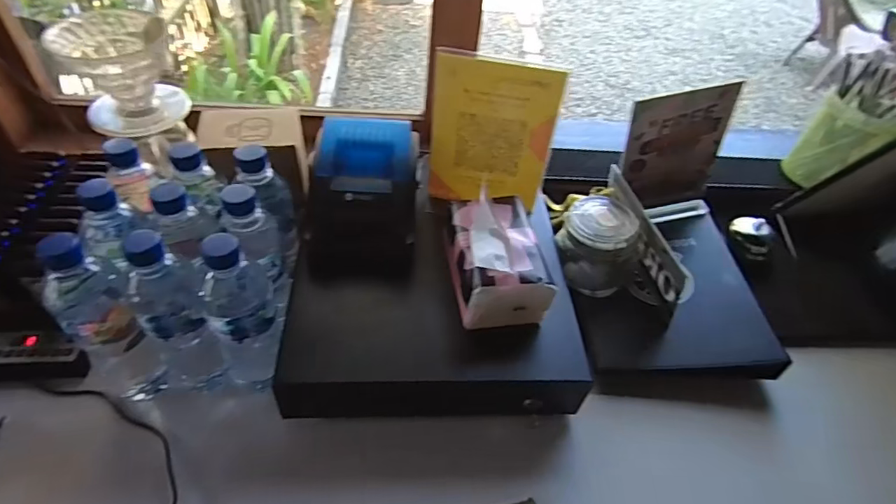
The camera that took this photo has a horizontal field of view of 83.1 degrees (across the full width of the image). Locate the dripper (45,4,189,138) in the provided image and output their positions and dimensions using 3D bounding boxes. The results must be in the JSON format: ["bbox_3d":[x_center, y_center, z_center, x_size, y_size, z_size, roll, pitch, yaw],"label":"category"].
[{"bbox_3d":[-0.360,-0.199,0.566,0.088,0.110,0.092,3,47,-4],"label":"dripper"}]

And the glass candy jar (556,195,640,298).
[{"bbox_3d":[0.200,-0.002,0.690,0.098,0.109,0.095,3,47,-4],"label":"glass candy jar"}]

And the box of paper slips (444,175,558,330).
[{"bbox_3d":[0.052,0.002,0.572,0.100,0.080,0.141,-5,48,-11],"label":"box of paper slips"}]

